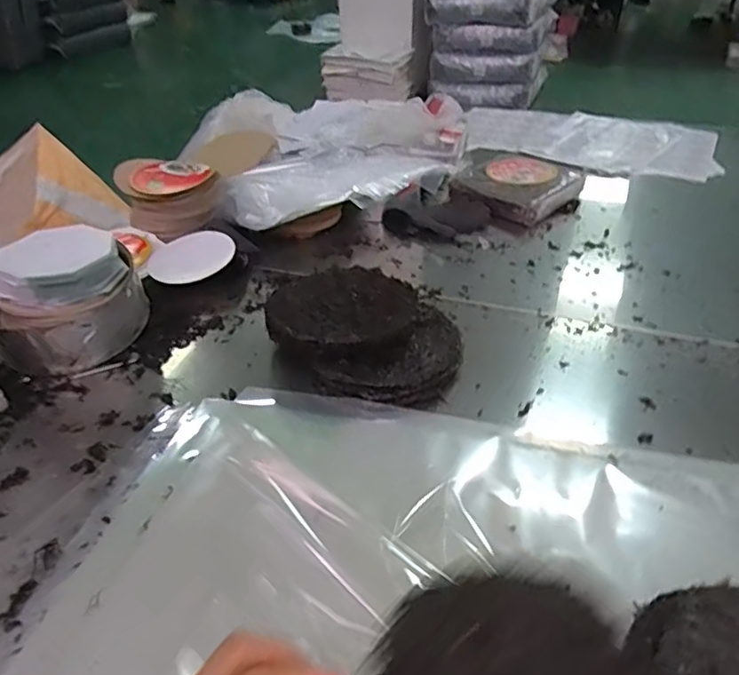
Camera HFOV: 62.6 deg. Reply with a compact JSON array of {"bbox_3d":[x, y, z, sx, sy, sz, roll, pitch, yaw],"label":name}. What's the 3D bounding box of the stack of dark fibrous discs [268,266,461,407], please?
[{"bbox_3d":[-0.003,-0.009,0.814,0.262,0.072,0.203,20,42,24],"label":"stack of dark fibrous discs"}]

